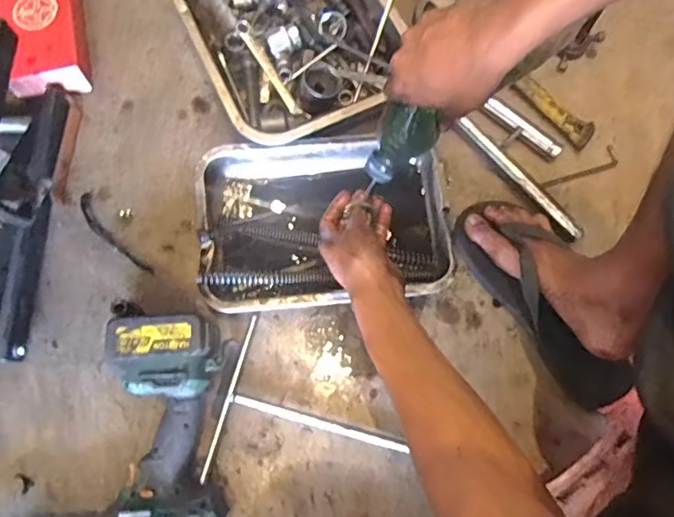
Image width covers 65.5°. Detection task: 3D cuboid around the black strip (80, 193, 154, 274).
[{"bbox_3d":[-0.287,-0.028,0.666,0.025,0.004,0.142,-40,75,-13],"label":"black strip"}]

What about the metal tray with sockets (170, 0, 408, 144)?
[{"bbox_3d":[-0.069,-0.322,0.726,0.251,0.075,0.345,-24,75,-8],"label":"metal tray with sockets"}]

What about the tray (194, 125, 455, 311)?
[{"bbox_3d":[-0.016,-0.043,0.649,0.302,0.060,0.212,-6,73,-2],"label":"tray"}]

